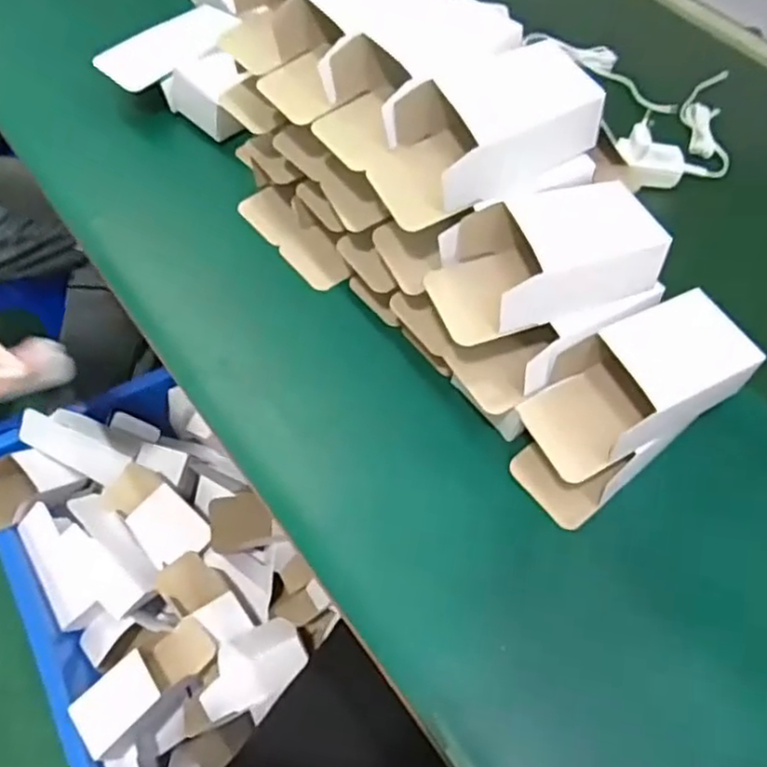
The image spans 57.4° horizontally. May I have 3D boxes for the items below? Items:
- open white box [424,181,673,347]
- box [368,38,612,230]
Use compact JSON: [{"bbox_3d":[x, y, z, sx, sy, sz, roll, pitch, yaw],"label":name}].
[{"bbox_3d":[0.102,-0.080,0.453,0.139,0.044,0.078,-18,59,-14],"label":"open white box"},{"bbox_3d":[0.064,-0.164,0.453,0.144,0.059,0.074,-20,59,-15],"label":"box"}]

